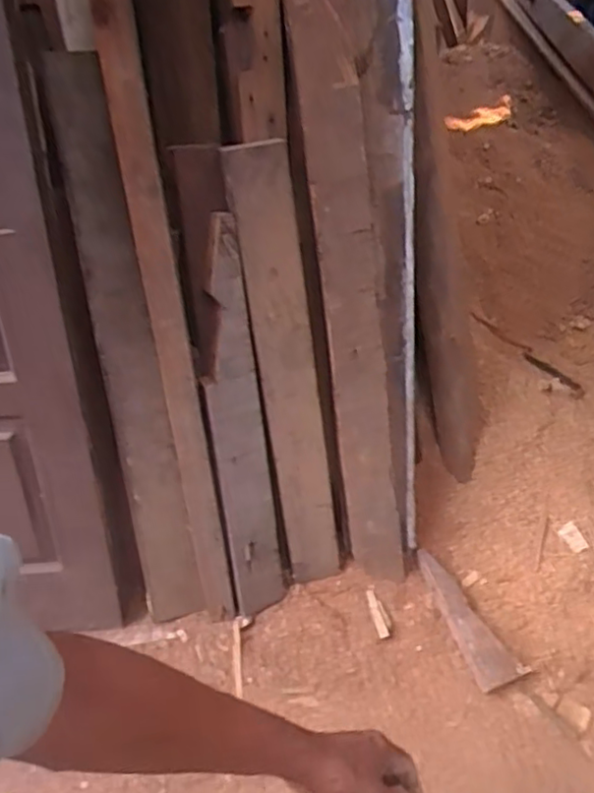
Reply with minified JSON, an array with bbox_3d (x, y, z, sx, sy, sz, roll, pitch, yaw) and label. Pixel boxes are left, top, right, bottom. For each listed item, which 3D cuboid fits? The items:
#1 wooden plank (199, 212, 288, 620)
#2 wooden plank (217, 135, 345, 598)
[{"bbox_3d":[-0.116,0.077,1.252,0.110,0.841,0.027,-10,21,-11],"label":"wooden plank"},{"bbox_3d":[-0.020,-0.004,1.262,0.138,0.934,0.049,-16,25,-16],"label":"wooden plank"}]

